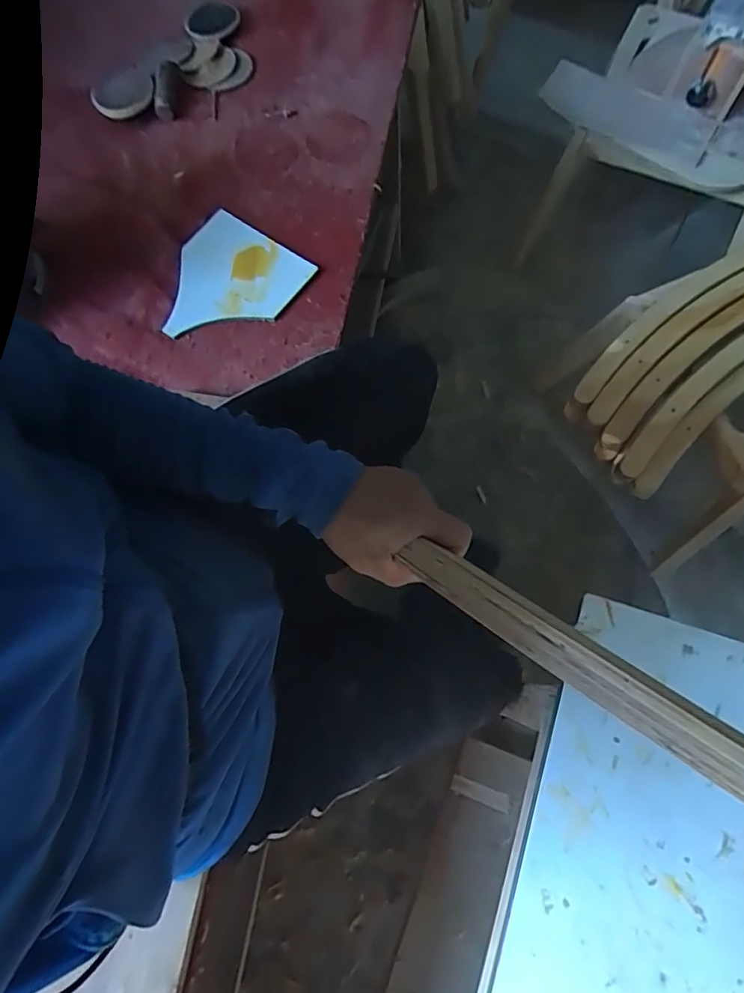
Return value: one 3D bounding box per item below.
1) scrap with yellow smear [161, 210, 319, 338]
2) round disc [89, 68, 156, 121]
[{"bbox_3d":[-0.205,-0.289,0.750,0.179,0.014,0.186,35,80,16],"label":"scrap with yellow smear"},{"bbox_3d":[-0.383,-0.624,0.844,0.095,0.016,0.093,-1,72,2],"label":"round disc"}]

